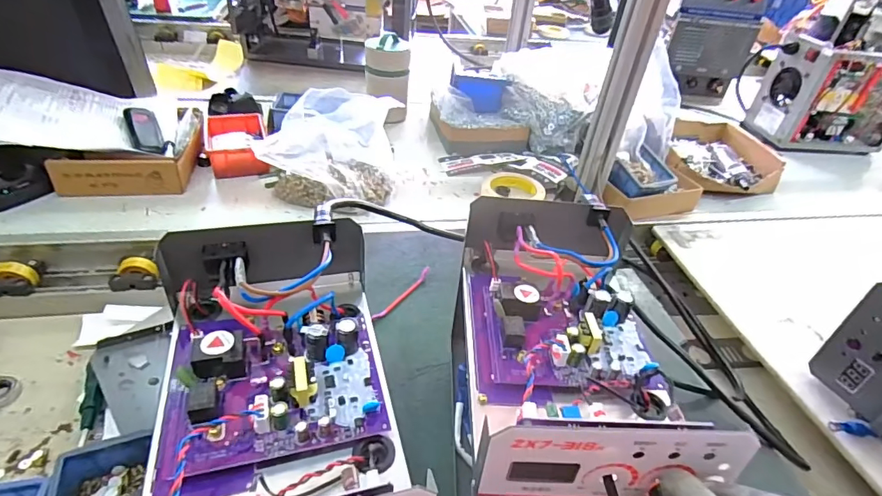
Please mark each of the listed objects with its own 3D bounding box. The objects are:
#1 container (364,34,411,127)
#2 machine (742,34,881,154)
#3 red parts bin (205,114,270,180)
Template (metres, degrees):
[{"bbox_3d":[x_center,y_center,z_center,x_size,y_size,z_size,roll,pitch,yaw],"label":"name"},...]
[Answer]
[{"bbox_3d":[-0.109,-0.357,1.002,0.091,0.157,0.091,4,39,-3],"label":"container"},{"bbox_3d":[0.924,-0.360,1.110,0.321,0.219,0.148,1,38,-7],"label":"machine"},{"bbox_3d":[-0.362,-0.183,0.840,0.102,0.047,0.154,-7,41,-17],"label":"red parts bin"}]

